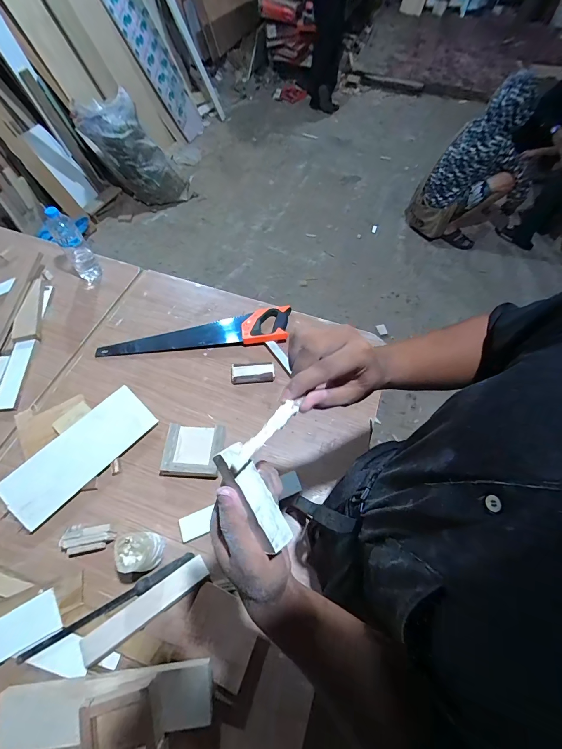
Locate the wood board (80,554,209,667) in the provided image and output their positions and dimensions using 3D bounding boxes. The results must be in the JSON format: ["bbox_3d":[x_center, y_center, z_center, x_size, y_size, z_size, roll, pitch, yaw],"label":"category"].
[{"bbox_3d":[-0.238,0.411,0.569,0.222,0.013,0.044,-30,66,-18],"label":"wood board"}]

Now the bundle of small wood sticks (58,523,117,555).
[{"bbox_3d":[-0.370,0.312,0.614,0.091,0.030,0.048,-9,61,-7],"label":"bundle of small wood sticks"}]

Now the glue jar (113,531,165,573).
[{"bbox_3d":[-0.254,0.321,0.582,0.064,0.082,0.065,1,61,-2],"label":"glue jar"}]

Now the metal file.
[{"bbox_3d":[-0.303,0.414,0.576,0.299,0.020,0.023,-26,65,-16],"label":"metal file"}]

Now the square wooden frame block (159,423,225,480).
[{"bbox_3d":[-0.194,0.165,0.712,0.122,0.041,0.117,4,61,0],"label":"square wooden frame block"}]

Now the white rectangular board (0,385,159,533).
[{"bbox_3d":[-0.421,0.164,0.684,0.114,0.008,0.301,46,66,-1],"label":"white rectangular board"}]

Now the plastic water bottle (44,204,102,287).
[{"bbox_3d":[-0.580,-0.357,0.902,0.069,0.202,0.073,-33,67,-19],"label":"plastic water bottle"}]

